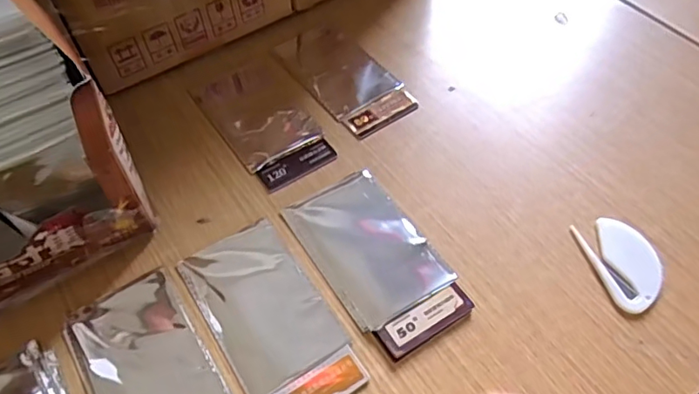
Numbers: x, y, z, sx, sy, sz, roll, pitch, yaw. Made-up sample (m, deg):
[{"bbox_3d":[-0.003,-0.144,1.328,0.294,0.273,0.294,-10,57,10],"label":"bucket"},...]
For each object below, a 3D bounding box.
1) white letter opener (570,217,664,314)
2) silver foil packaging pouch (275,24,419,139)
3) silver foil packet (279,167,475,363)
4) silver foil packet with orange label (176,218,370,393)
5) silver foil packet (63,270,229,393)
[{"bbox_3d":[0.194,0.045,0.382,0.044,0.007,0.070,-12,55,-6],"label":"white letter opener"},{"bbox_3d":[-0.009,-0.114,0.515,0.070,0.011,0.162,-31,57,-17],"label":"silver foil packaging pouch"},{"bbox_3d":[0.018,0.041,0.390,0.077,0.007,0.143,-29,58,-17],"label":"silver foil packet"},{"bbox_3d":[-0.053,0.081,0.368,0.072,0.004,0.145,-30,58,-18],"label":"silver foil packet with orange label"},{"bbox_3d":[-0.125,0.115,0.341,0.072,0.005,0.149,-29,58,-18],"label":"silver foil packet"}]

